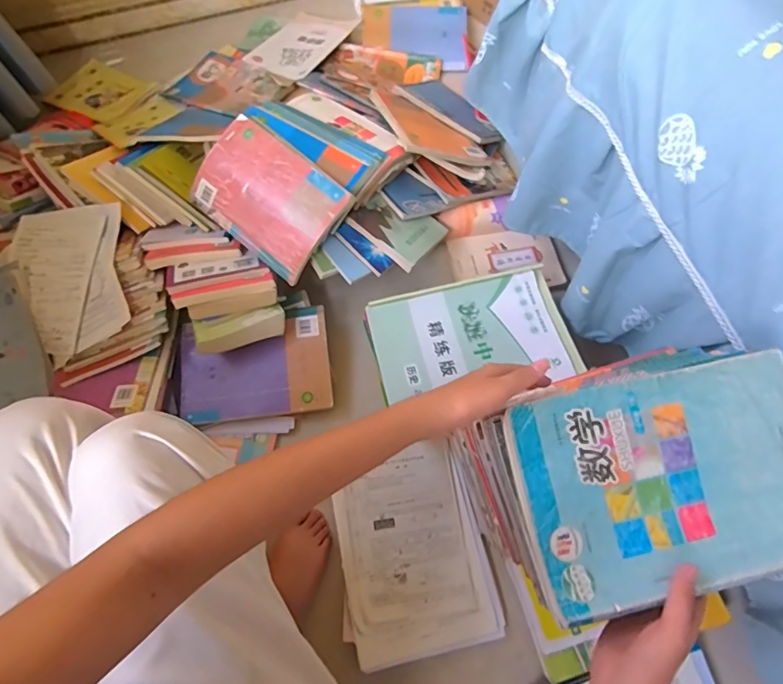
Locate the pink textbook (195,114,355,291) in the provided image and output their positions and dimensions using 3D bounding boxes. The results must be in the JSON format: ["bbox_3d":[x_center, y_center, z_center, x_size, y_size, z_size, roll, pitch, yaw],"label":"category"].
[{"bbox_3d":[-0.212,-0.243,0.799,0.252,0.030,0.176,39,97,10],"label":"pink textbook"}]

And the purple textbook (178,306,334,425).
[{"bbox_3d":[-0.239,0.042,0.824,0.256,0.018,0.176,-7,81,1],"label":"purple textbook"}]

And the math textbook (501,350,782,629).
[{"bbox_3d":[0.245,0.120,0.417,0.259,0.028,0.184,-11,84,-3],"label":"math textbook"}]

